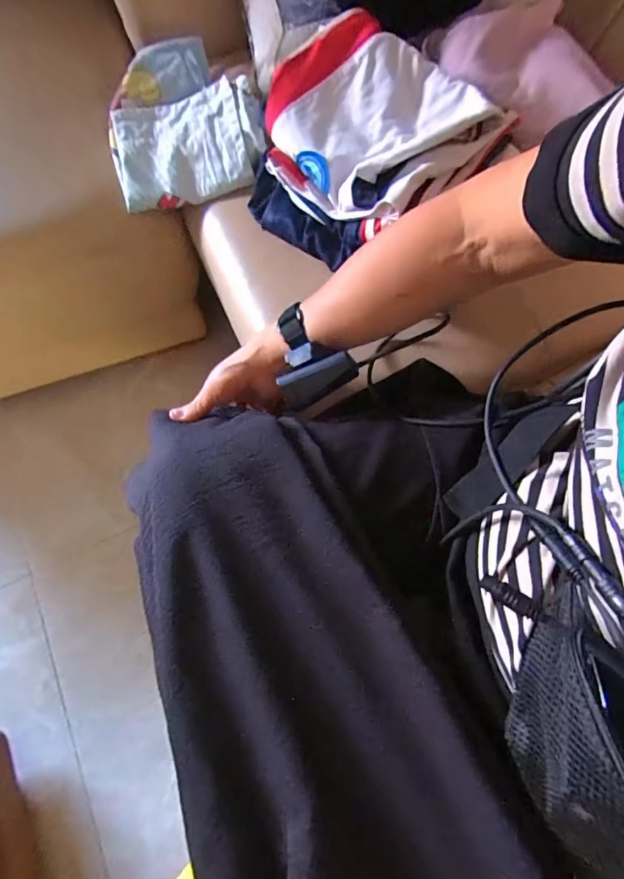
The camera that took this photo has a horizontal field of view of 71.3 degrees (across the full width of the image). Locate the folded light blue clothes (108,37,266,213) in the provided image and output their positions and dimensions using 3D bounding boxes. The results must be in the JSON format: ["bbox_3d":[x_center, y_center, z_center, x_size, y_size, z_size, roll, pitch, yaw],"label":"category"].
[{"bbox_3d":[-0.164,-0.402,0.551,0.186,0.075,0.193,-10,72,-1],"label":"folded light blue clothes"}]

